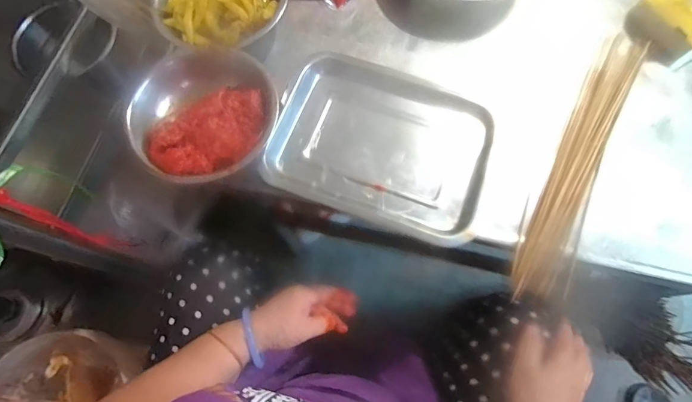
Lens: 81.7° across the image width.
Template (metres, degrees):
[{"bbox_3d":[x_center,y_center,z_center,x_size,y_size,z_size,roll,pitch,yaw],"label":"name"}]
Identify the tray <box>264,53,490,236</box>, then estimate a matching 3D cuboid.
[{"bbox_3d":[0.039,-0.071,0.459,0.235,0.022,0.181,17,72,7],"label":"tray"}]

